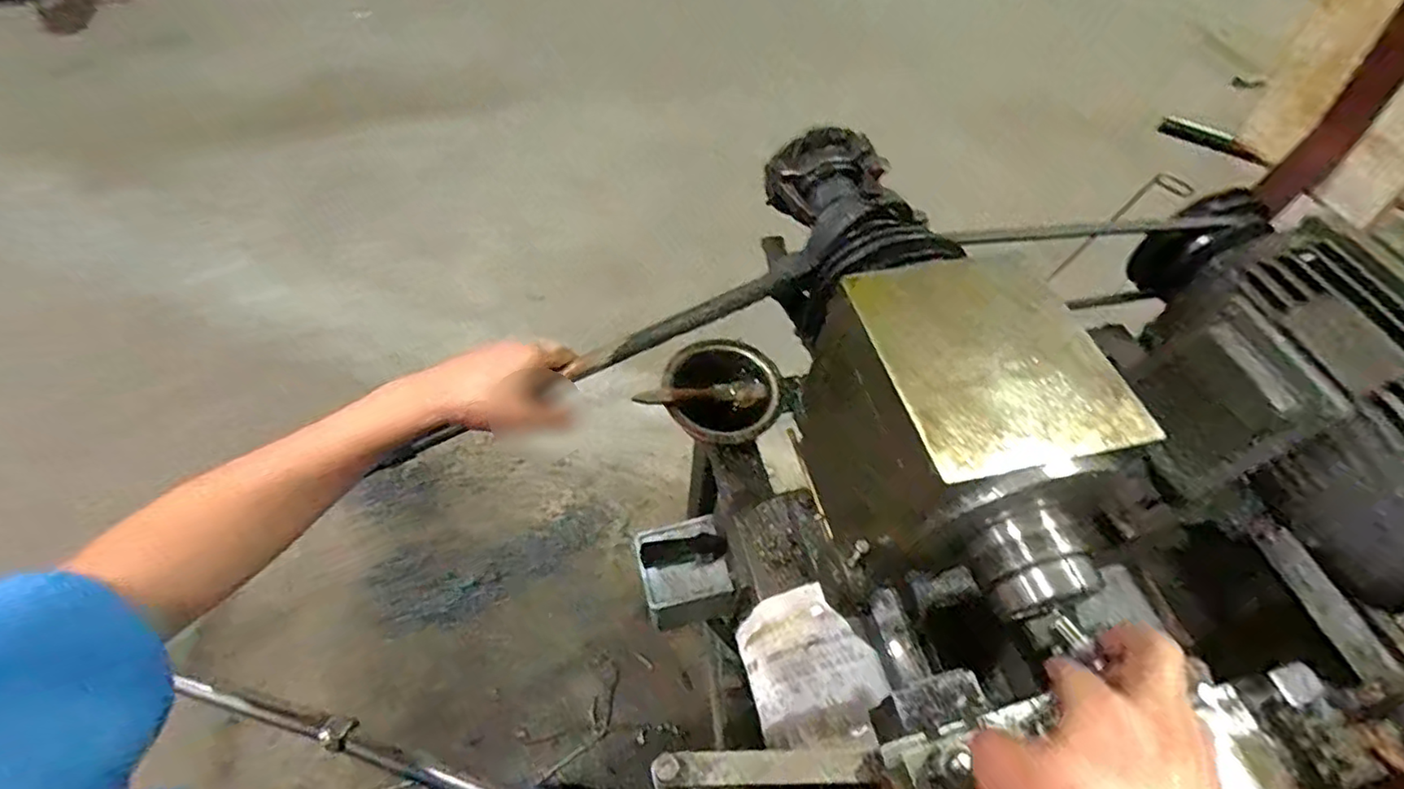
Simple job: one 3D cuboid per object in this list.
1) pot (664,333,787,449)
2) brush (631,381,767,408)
[{"bbox_3d":[0.024,-0.004,0.701,0.125,0.052,0.131,2,55,-3],"label":"pot"},{"bbox_3d":[-0.001,0.002,0.695,0.146,0.011,0.026,-4,99,-15],"label":"brush"}]

